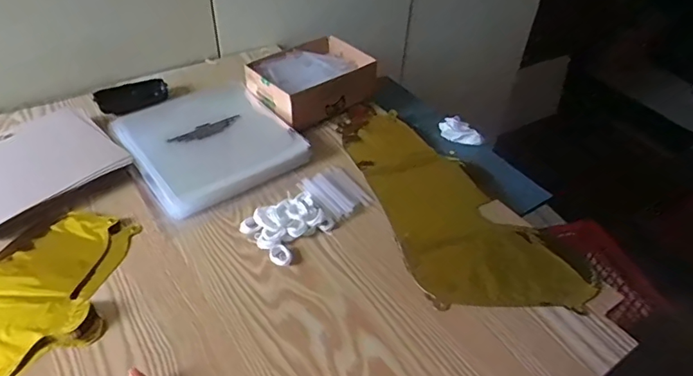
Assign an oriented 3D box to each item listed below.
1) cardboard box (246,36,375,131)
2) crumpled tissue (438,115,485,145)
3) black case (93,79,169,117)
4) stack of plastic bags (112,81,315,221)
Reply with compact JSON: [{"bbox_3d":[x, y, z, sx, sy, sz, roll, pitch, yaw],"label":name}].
[{"bbox_3d":[-0.060,-0.179,0.813,0.197,0.065,0.143,-30,52,-31],"label":"cardboard box"},{"bbox_3d":[0.185,-0.094,0.800,0.043,0.018,0.076,-23,49,-26],"label":"crumpled tissue"},{"bbox_3d":[-0.344,-0.148,0.785,0.106,0.025,0.049,-22,48,-26],"label":"black case"},{"bbox_3d":[-0.202,-0.072,0.709,0.209,0.027,0.223,-27,50,-29],"label":"stack of plastic bags"}]

